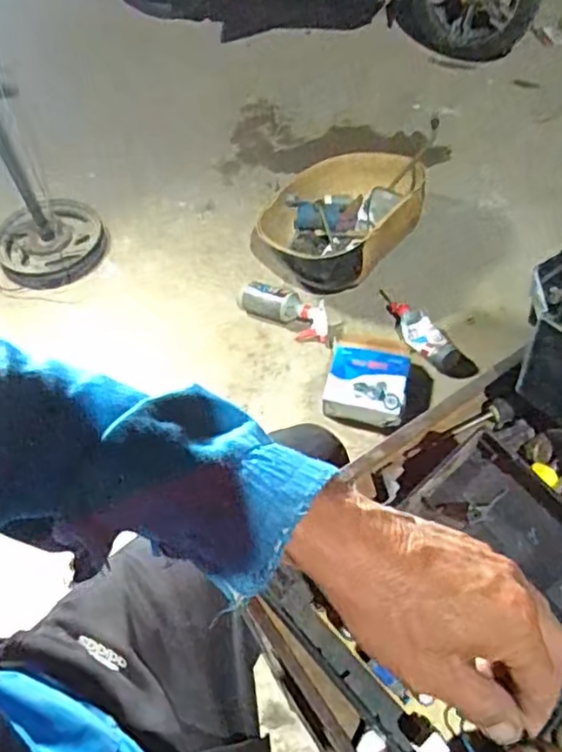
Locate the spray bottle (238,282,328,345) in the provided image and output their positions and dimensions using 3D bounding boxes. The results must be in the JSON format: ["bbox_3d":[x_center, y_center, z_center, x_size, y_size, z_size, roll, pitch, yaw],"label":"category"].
[{"bbox_3d":[0.007,-0.138,1.398,0.217,0.080,0.076,22,58,19],"label":"spray bottle"}]

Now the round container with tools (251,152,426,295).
[{"bbox_3d":[0.120,-0.341,1.433,0.353,0.142,0.327,-2,54,3],"label":"round container with tools"}]

